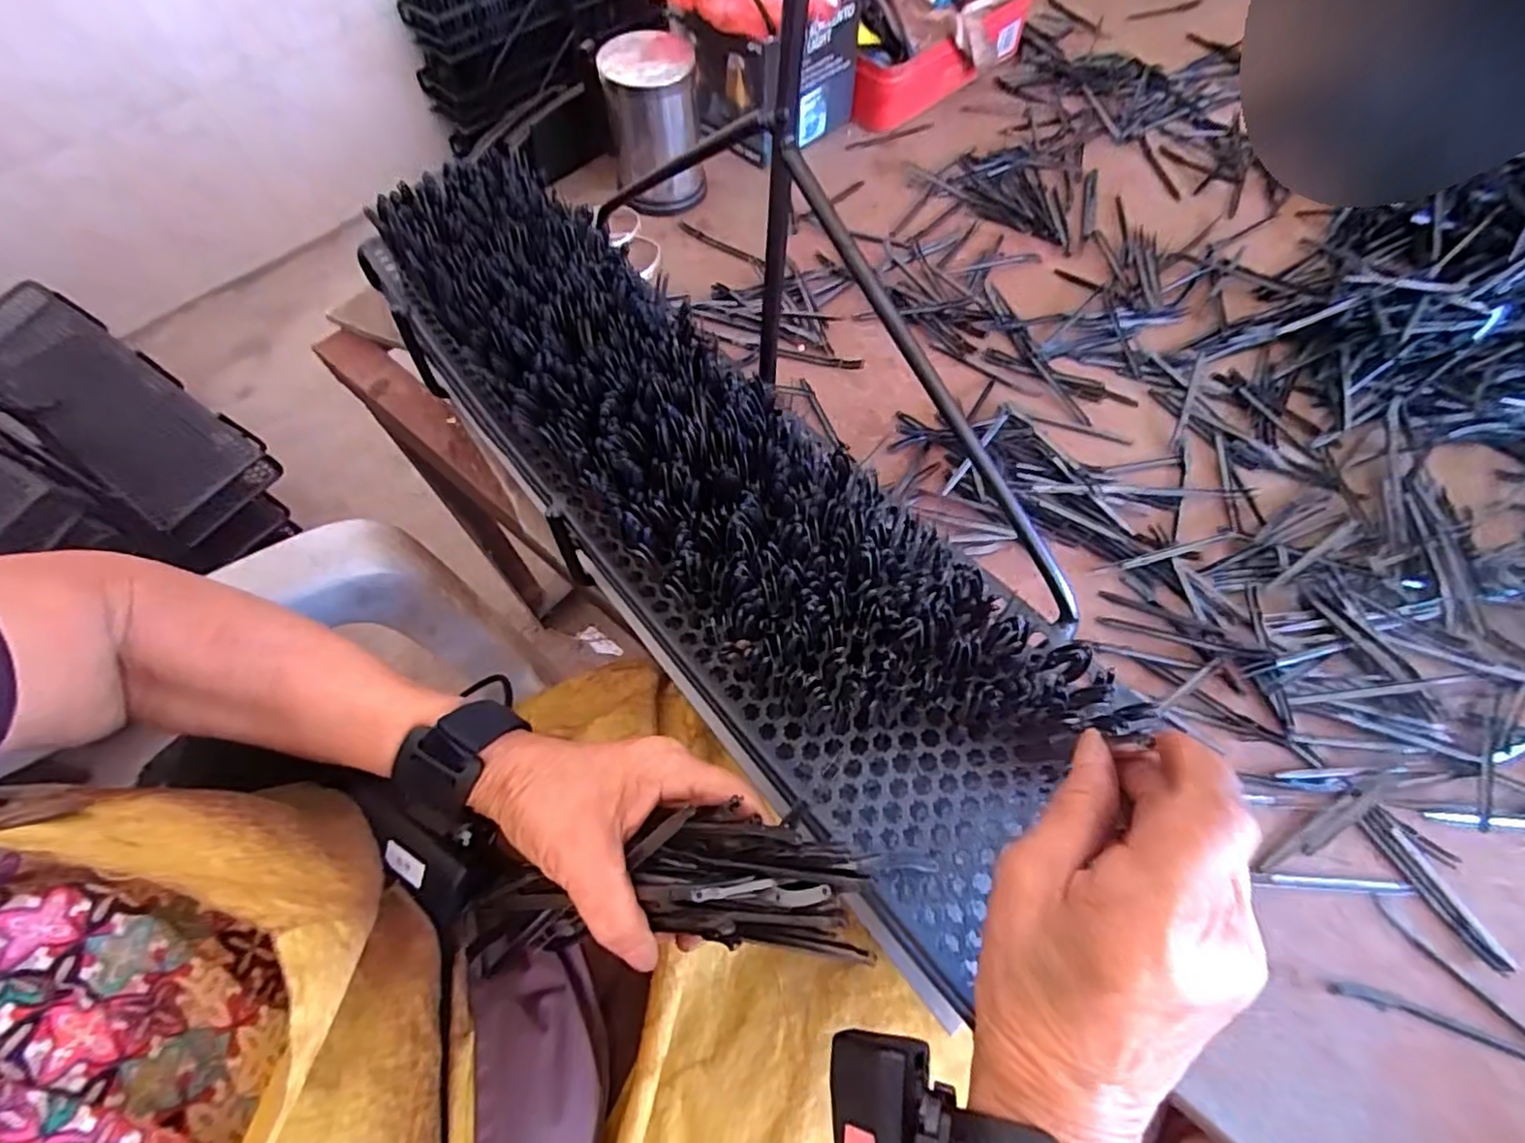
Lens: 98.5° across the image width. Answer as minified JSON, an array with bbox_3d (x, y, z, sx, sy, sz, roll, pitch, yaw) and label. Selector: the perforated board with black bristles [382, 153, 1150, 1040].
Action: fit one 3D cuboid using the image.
[{"bbox_3d":[-0.056,-0.068,0.356,0.135,0.057,0.525,-36,69,-15],"label":"perforated board with black bristles"}]

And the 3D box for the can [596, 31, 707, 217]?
[{"bbox_3d":[-0.097,-0.400,0.592,0.079,0.126,0.083,-1,63,2],"label":"can"}]

